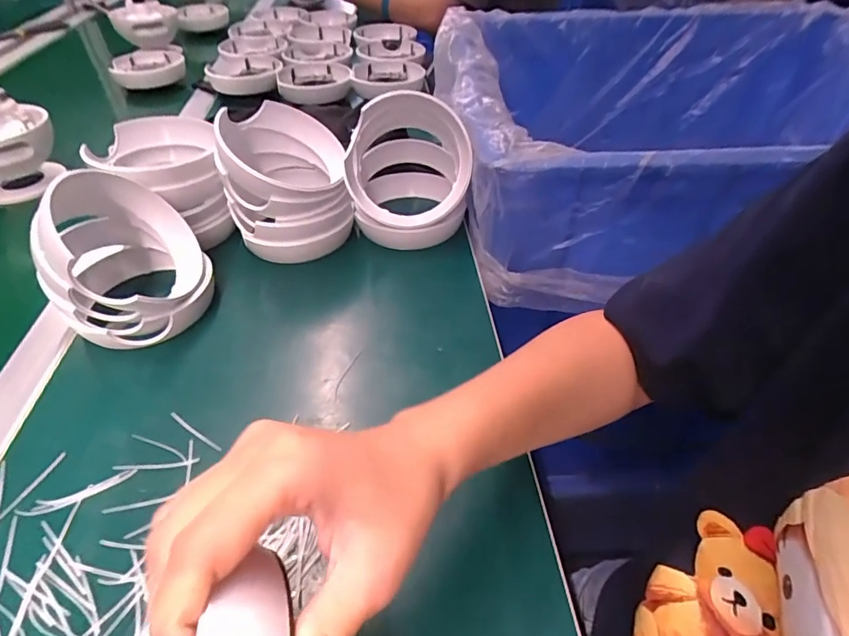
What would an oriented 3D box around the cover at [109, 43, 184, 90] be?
[{"bbox_3d":[-0.470,-0.430,0.837,0.115,0.039,0.108,-18,46,-17],"label":"cover"}]

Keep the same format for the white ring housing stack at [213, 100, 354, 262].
[{"bbox_3d":[-0.131,-0.128,0.468,0.109,0.105,0.119,-11,44,-10],"label":"white ring housing stack"}]

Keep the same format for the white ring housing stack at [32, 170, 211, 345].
[{"bbox_3d":[-0.238,-0.053,0.386,0.107,0.119,0.121,-17,46,-17],"label":"white ring housing stack"}]

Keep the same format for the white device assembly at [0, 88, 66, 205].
[{"bbox_3d":[-0.486,-0.195,0.564,0.109,0.123,0.085,-28,49,-25],"label":"white device assembly"}]

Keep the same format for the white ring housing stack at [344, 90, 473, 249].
[{"bbox_3d":[-0.018,-0.153,0.476,0.107,0.127,0.119,-4,43,-3],"label":"white ring housing stack"}]

